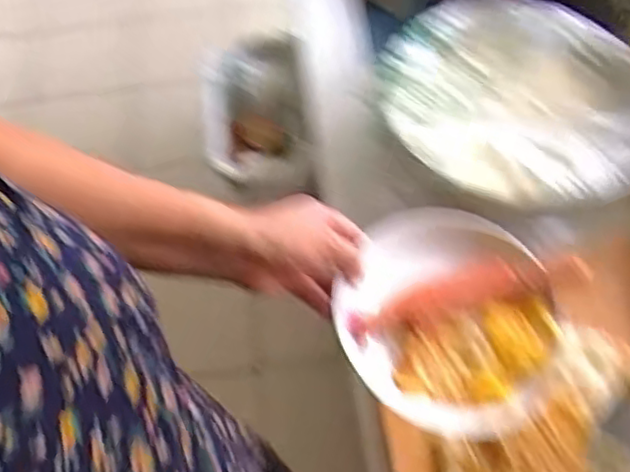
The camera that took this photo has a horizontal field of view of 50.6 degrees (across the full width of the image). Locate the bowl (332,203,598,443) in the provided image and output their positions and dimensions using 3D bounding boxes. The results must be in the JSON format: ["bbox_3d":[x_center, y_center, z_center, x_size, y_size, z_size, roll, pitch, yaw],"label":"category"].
[{"bbox_3d":[0.105,0.064,0.522,0.165,0.028,0.172,-2,61,3],"label":"bowl"}]

